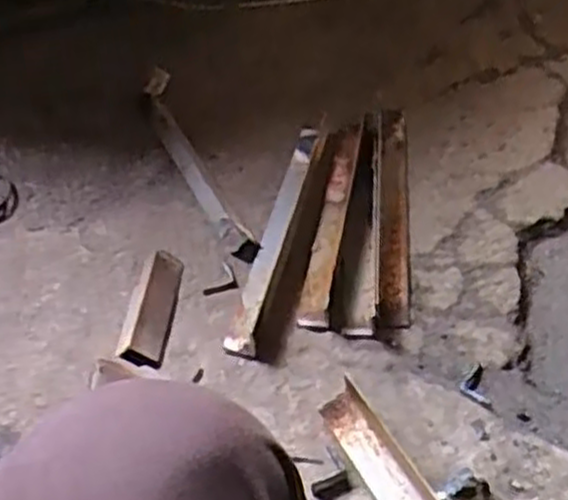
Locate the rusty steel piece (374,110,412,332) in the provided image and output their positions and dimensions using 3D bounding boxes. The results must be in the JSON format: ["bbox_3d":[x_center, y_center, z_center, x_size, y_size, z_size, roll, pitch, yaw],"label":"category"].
[{"bbox_3d":[0.134,-0.056,0.991,0.040,0.023,0.357,1,47,6],"label":"rusty steel piece"}]

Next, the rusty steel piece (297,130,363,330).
[{"bbox_3d":[0.061,-0.040,0.978,0.034,0.029,0.314,5,48,10],"label":"rusty steel piece"}]

